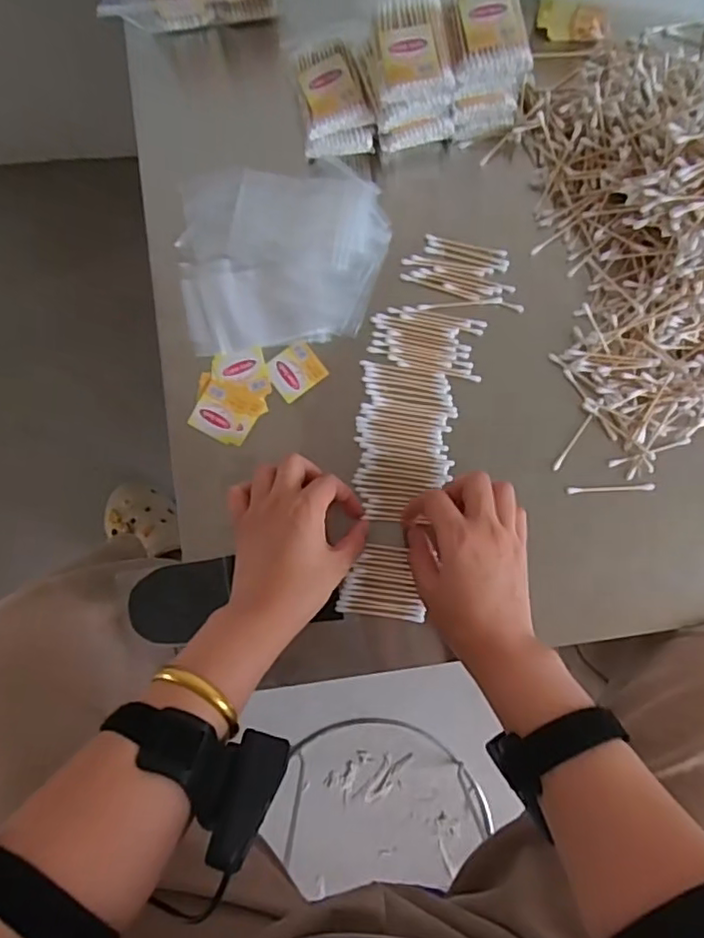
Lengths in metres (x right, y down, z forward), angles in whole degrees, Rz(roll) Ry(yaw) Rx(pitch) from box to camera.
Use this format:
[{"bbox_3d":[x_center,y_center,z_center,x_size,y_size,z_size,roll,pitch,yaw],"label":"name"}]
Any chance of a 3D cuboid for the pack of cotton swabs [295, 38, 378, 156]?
[{"bbox_3d":[-0.013,-0.303,0.500,0.057,0.032,0.075,-6,83,-1],"label":"pack of cotton swabs"}]

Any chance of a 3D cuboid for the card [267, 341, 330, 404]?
[{"bbox_3d":[-0.048,-0.083,0.514,0.043,0.004,0.037,-38,89,-2],"label":"card"}]

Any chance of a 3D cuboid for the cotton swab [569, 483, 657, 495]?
[{"bbox_3d":[0.216,0.017,0.503,0.073,0.005,0.006,-2,83,0],"label":"cotton swab"}]

